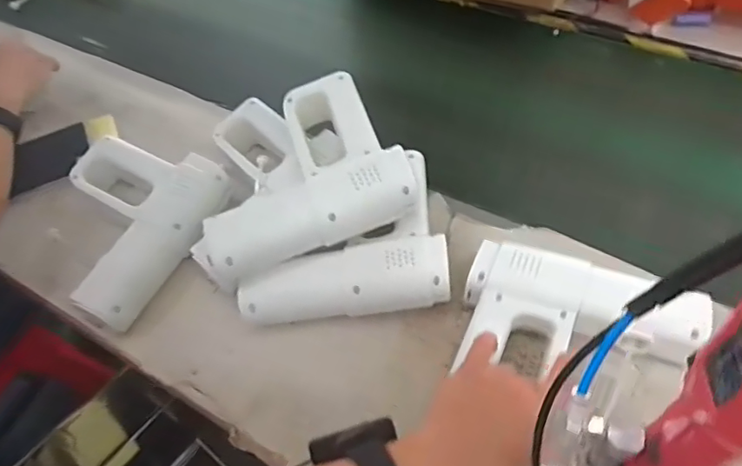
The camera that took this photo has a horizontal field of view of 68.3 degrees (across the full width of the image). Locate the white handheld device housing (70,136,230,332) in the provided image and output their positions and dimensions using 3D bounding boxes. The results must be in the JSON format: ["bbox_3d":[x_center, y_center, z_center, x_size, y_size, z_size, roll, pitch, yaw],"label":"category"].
[{"bbox_3d":[-0.284,-0.017,0.613,0.199,0.060,0.203,22,58,21],"label":"white handheld device housing"}]

